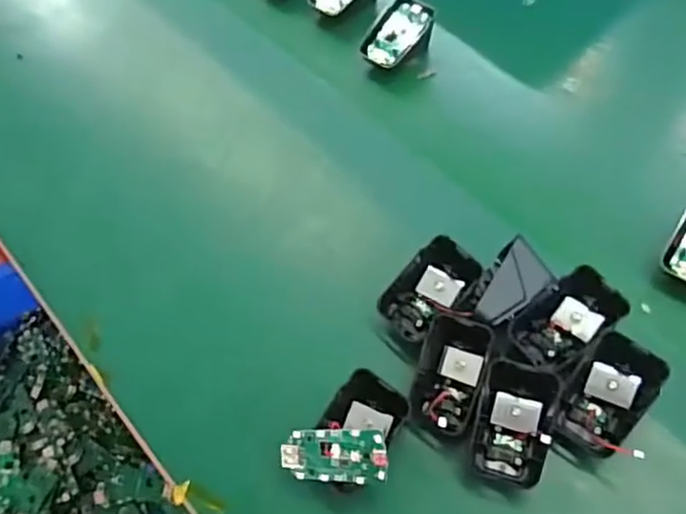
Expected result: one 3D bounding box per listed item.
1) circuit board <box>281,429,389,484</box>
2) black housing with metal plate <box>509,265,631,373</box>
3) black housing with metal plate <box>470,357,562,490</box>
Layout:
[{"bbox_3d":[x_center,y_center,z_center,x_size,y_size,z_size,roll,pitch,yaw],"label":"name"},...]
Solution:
[{"bbox_3d":[-0.005,0.118,0.397,0.063,0.004,0.031,-7,89,19],"label":"circuit board"},{"bbox_3d":[0.147,0.044,0.434,0.068,0.028,0.044,-42,53,2],"label":"black housing with metal plate"},{"bbox_3d":[0.102,0.099,0.404,0.042,0.025,0.069,13,92,21],"label":"black housing with metal plate"}]

